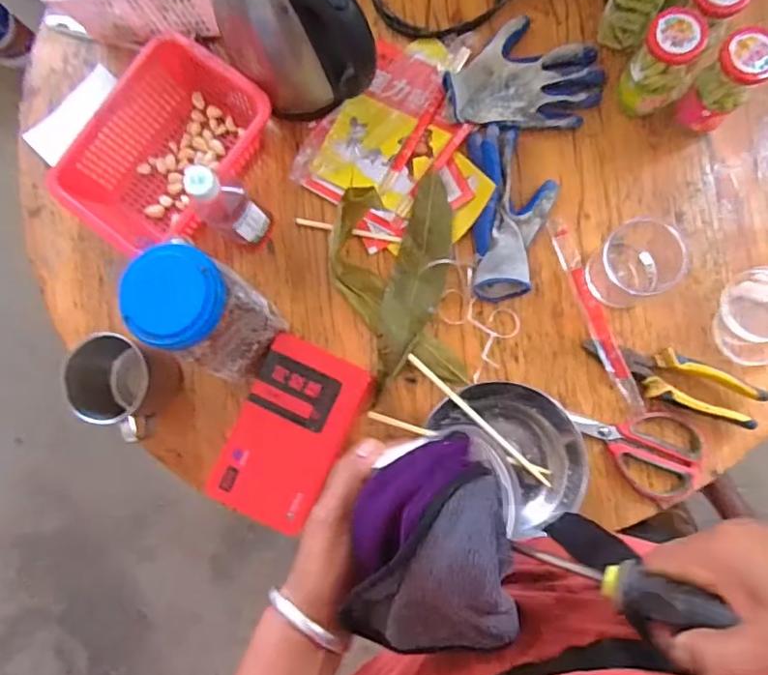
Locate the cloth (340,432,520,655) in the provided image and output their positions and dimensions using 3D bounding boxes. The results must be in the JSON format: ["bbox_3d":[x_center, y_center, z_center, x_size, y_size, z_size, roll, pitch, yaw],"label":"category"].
[{"bbox_3d":[0.023,0.122,0.316,0.089,0.065,0.116,-8,83,3],"label":"cloth"}]

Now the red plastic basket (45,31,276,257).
[{"bbox_3d":[-0.278,-0.234,0.715,0.190,0.083,0.258,35,88,9],"label":"red plastic basket"}]

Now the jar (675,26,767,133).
[{"bbox_3d":[0.382,-0.285,0.621,0.056,0.132,0.059,-1,83,6],"label":"jar"}]

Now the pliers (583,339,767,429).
[{"bbox_3d":[0.332,0.047,0.643,0.199,0.033,0.060,18,86,8],"label":"pliers"}]

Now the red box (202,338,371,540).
[{"bbox_3d":[-0.106,0.114,0.658,0.123,0.078,0.205,24,86,9],"label":"red box"}]

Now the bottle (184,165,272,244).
[{"bbox_3d":[-0.179,-0.150,0.651,0.056,0.164,0.056,-1,83,6],"label":"bottle"}]

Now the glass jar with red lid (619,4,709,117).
[{"bbox_3d":[0.317,-0.309,0.634,0.068,0.127,0.075,40,89,9],"label":"glass jar with red lid"}]

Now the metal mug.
[{"bbox_3d":[-0.314,0.058,0.679,0.091,0.108,0.105,21,86,8],"label":"metal mug"}]

